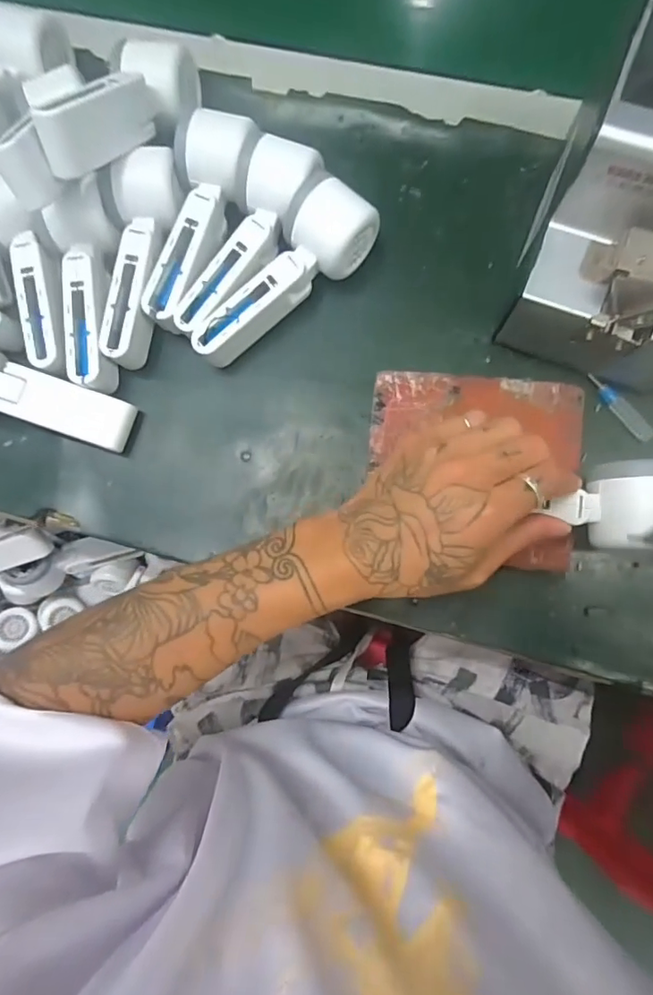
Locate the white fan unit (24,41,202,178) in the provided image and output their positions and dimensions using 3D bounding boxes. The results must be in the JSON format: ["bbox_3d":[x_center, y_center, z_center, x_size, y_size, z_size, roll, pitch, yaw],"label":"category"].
[{"bbox_3d":[-0.154,-0.291,0.375,0.052,0.049,0.159,30,60,8],"label":"white fan unit"}]

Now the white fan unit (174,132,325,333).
[{"bbox_3d":[-0.068,-0.199,0.405,0.055,0.061,0.165,36,87,8],"label":"white fan unit"}]

